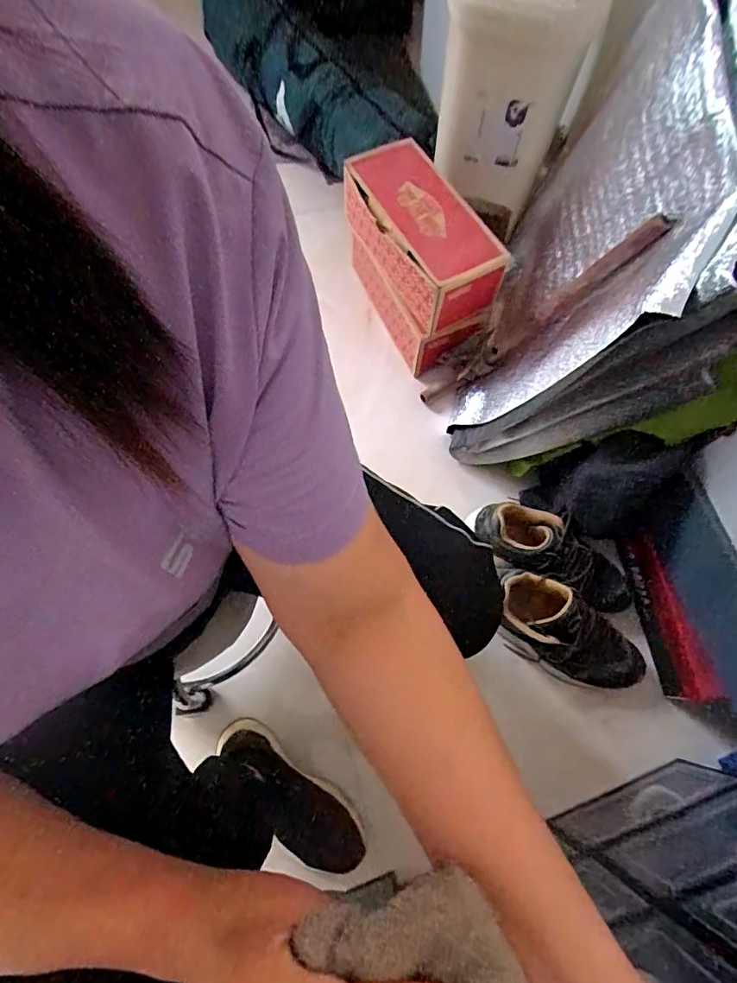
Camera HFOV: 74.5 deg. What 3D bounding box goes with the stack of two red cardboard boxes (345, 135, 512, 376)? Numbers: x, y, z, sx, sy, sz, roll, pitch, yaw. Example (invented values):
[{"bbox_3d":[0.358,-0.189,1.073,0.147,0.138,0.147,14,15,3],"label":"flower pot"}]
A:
[{"bbox_3d":[0.092,-0.414,0.873,0.146,0.232,0.334,-28,72,-10],"label":"stack of two red cardboard boxes"}]

